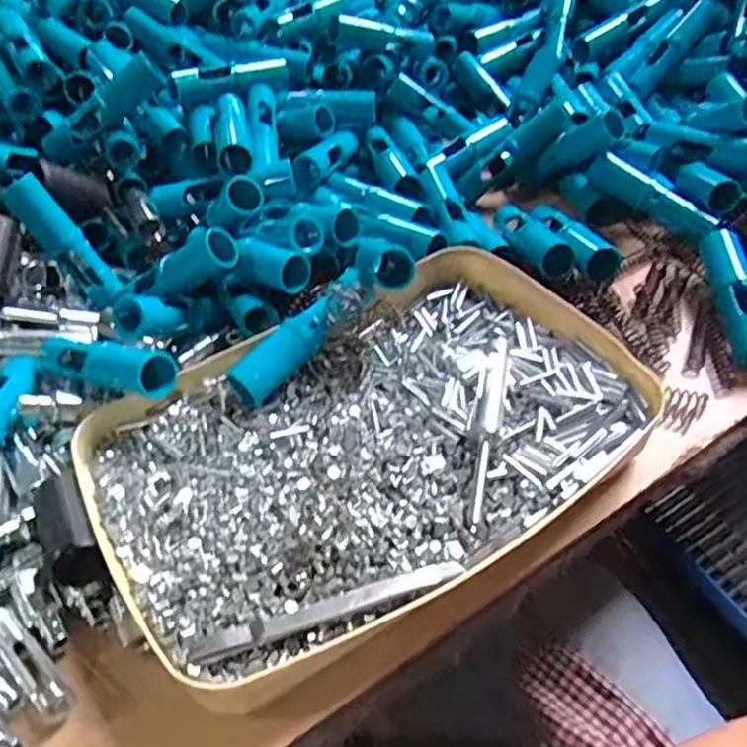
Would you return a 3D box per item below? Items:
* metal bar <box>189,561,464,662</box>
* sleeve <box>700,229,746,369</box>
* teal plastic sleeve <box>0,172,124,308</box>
[{"bbox_3d":[-0.020,0.116,0.329,0.136,0.012,0.011,-17,46,-10],"label":"metal bar"},{"bbox_3d":[0.278,-0.060,0.500,0.026,0.026,0.120,-3,61,4],"label":"sleeve"},{"bbox_3d":[-0.246,-0.106,0.530,0.023,0.111,0.029,-11,34,43],"label":"teal plastic sleeve"}]

